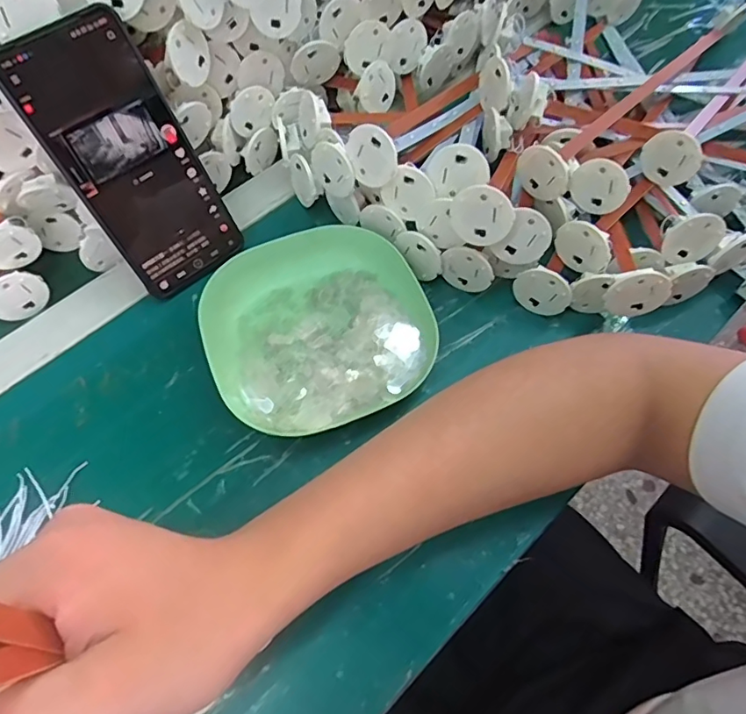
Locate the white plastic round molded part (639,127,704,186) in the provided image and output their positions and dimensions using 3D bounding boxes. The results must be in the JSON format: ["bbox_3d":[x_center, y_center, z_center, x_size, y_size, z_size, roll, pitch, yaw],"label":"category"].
[{"bbox_3d":[0.220,-0.147,0.393,0.040,0.044,0.011,28,66,14],"label":"white plastic round molded part"}]

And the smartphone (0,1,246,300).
[{"bbox_3d":[-0.151,-0.121,0.338,0.077,0.162,0.009,-39,40,-18],"label":"smartphone"}]

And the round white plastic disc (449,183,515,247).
[{"bbox_3d":[0.067,-0.088,0.332,0.038,0.039,0.004,47,46,-13],"label":"round white plastic disc"}]

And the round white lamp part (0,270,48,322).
[{"bbox_3d":[-0.255,-0.044,0.383,0.014,0.031,0.039,40,69,18],"label":"round white lamp part"}]

